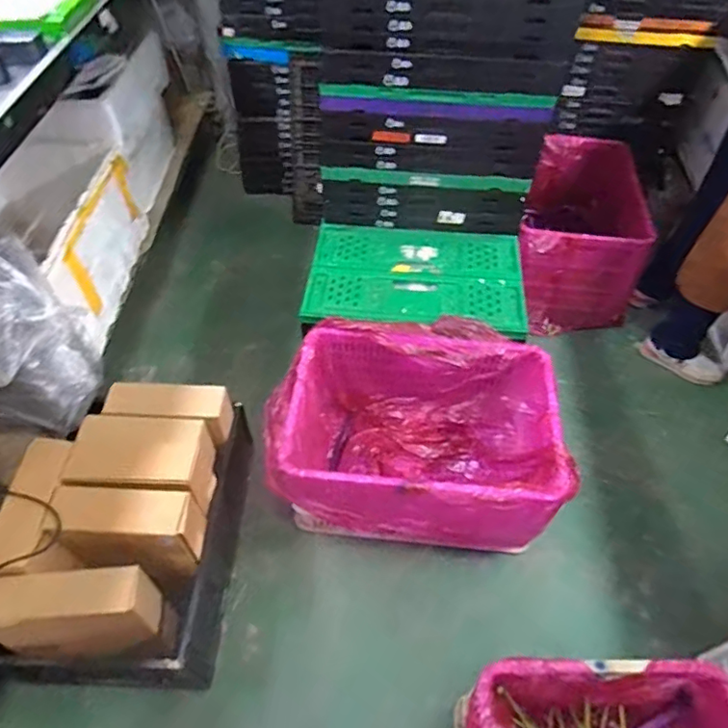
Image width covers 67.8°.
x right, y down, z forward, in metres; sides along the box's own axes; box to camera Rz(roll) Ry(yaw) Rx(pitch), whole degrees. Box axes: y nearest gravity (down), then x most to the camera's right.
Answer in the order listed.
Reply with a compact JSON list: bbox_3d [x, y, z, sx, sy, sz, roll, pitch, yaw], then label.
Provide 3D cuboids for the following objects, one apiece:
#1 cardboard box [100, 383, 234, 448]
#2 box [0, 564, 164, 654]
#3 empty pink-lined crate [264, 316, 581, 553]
[{"bbox_3d":[-0.450,0.110,1.260,0.268,0.105,0.104,3,51,1],"label":"cardboard box"},{"bbox_3d":[-0.533,0.458,1.006,0.257,0.190,0.096,-5,51,-5],"label":"box"},{"bbox_3d":[0.112,0.182,1.345,0.636,0.329,0.460,4,51,2],"label":"empty pink-lined crate"}]

